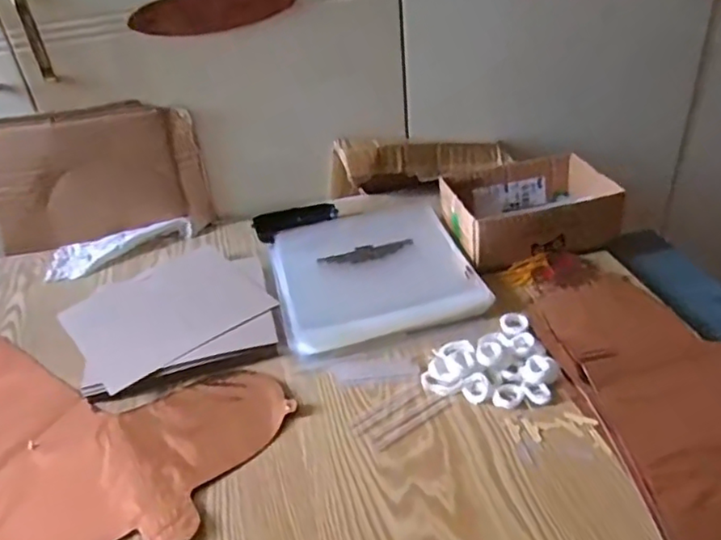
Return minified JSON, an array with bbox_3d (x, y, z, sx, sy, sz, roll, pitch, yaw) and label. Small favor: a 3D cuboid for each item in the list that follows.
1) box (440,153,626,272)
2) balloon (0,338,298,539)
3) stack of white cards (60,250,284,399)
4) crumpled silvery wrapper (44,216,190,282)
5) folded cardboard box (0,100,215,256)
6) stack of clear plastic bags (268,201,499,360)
[{"bbox_3d":[0.198,-0.072,0.737,0.182,0.056,0.134,-10,36,-5],"label":"box"},{"bbox_3d":[-0.291,0.140,0.575,0.407,0.005,0.218,11,39,23],"label":"balloon"},{"bbox_3d":[-0.205,0.043,0.666,0.205,0.017,0.192,-18,37,-15],"label":"stack of white cards"},{"bbox_3d":[-0.311,-0.031,0.794,0.180,0.012,0.066,-17,37,-14],"label":"crumpled silvery wrapper"},{"bbox_3d":[-0.345,-0.119,0.792,0.275,0.175,0.046,-9,36,-3],"label":"folded cardboard box"},{"bbox_3d":[0.012,-0.001,0.710,0.212,0.024,0.229,-12,36,-7],"label":"stack of clear plastic bags"}]

